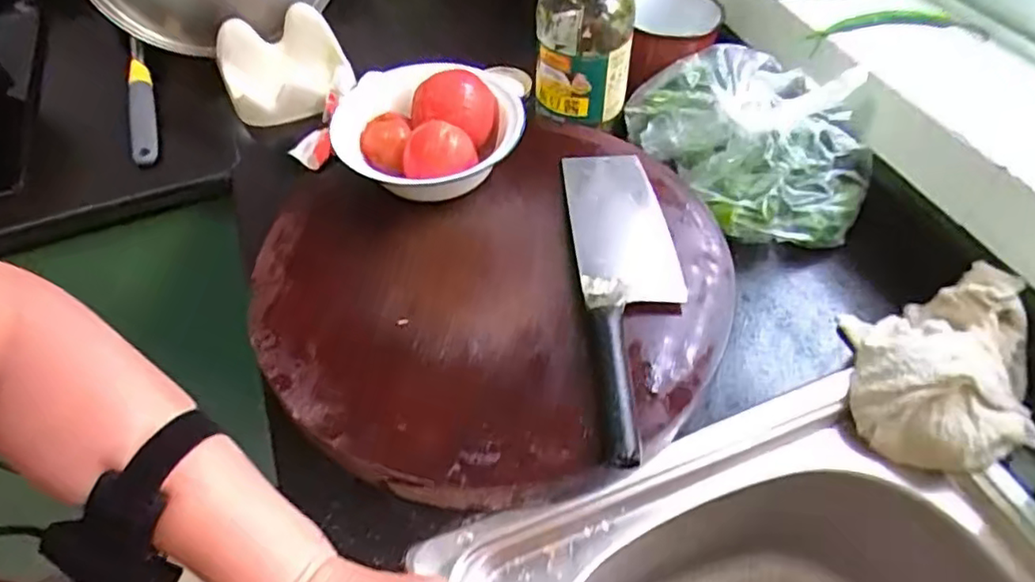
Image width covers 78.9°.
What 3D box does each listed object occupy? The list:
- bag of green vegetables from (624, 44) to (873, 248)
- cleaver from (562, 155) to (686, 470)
[{"bbox_3d":[0.197,-0.140,0.544,0.116,0.101,0.208,-26,55,-18],"label":"bag of green vegetables"},{"bbox_3d":[0.083,-0.010,0.464,0.076,0.023,0.278,-4,52,-1],"label":"cleaver"}]

